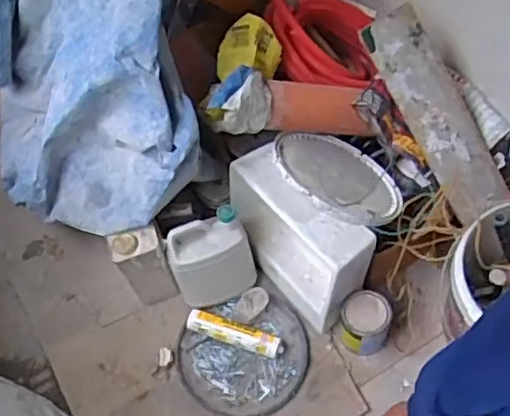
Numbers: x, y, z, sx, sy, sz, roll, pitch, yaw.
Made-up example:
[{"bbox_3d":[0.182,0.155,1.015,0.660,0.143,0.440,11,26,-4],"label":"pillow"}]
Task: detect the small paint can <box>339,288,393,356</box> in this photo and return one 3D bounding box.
[{"bbox_3d":[0.243,0.252,1.423,0.104,0.117,0.108,-3,58,4],"label":"small paint can"}]

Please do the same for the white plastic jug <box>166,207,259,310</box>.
[{"bbox_3d":[-0.105,0.106,1.453,0.187,0.229,0.112,-19,39,0],"label":"white plastic jug"}]

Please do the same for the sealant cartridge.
[{"bbox_3d":[-0.048,0.283,1.455,0.222,0.049,0.049,16,61,14],"label":"sealant cartridge"}]

